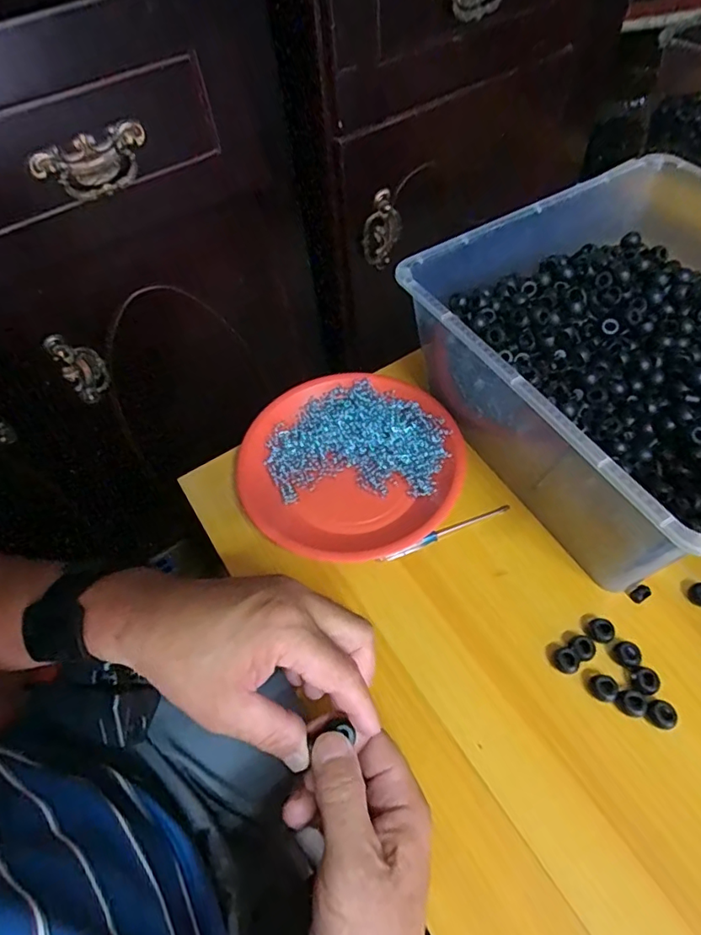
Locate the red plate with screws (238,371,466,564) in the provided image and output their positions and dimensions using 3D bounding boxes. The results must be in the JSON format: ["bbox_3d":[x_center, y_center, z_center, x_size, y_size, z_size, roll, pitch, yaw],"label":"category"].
[{"bbox_3d":[0.002,-0.005,0.475,0.189,0.030,0.191,-2,57,3],"label":"red plate with screws"}]

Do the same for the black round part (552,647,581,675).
[{"bbox_3d":[0.154,0.138,0.371,0.017,0.010,0.017,-2,57,3],"label":"black round part"}]

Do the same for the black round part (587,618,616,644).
[{"bbox_3d":[0.183,0.119,0.381,0.015,0.014,0.018,-39,63,-19],"label":"black round part"}]

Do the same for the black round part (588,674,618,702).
[{"bbox_3d":[0.174,0.152,0.360,0.016,0.009,0.018,-24,58,-11],"label":"black round part"}]

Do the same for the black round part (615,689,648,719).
[{"bbox_3d":[0.190,0.160,0.353,0.018,0.007,0.017,-2,57,3],"label":"black round part"}]

